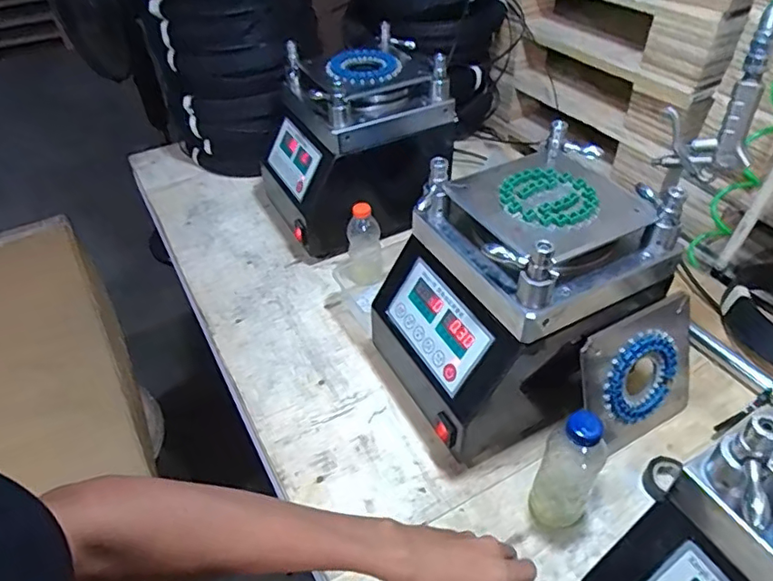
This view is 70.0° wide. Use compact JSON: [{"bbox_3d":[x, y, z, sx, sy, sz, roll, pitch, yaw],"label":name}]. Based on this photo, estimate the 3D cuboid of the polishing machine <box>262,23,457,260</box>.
[{"bbox_3d":[-0.055,-0.251,0.959,0.294,0.279,0.231,-16,45,-13],"label":"polishing machine"}]

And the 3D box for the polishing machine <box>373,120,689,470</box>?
[{"bbox_3d":[0.146,0.011,0.672,0.280,0.279,0.217,-20,46,-17],"label":"polishing machine"}]

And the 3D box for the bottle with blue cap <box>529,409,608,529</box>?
[{"bbox_3d":[0.195,0.179,0.576,0.058,0.172,0.069,24,50,25],"label":"bottle with blue cap"}]

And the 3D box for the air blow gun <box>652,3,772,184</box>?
[{"bbox_3d":[0.348,-0.196,0.572,0.089,0.171,0.027,26,51,27],"label":"air blow gun"}]

